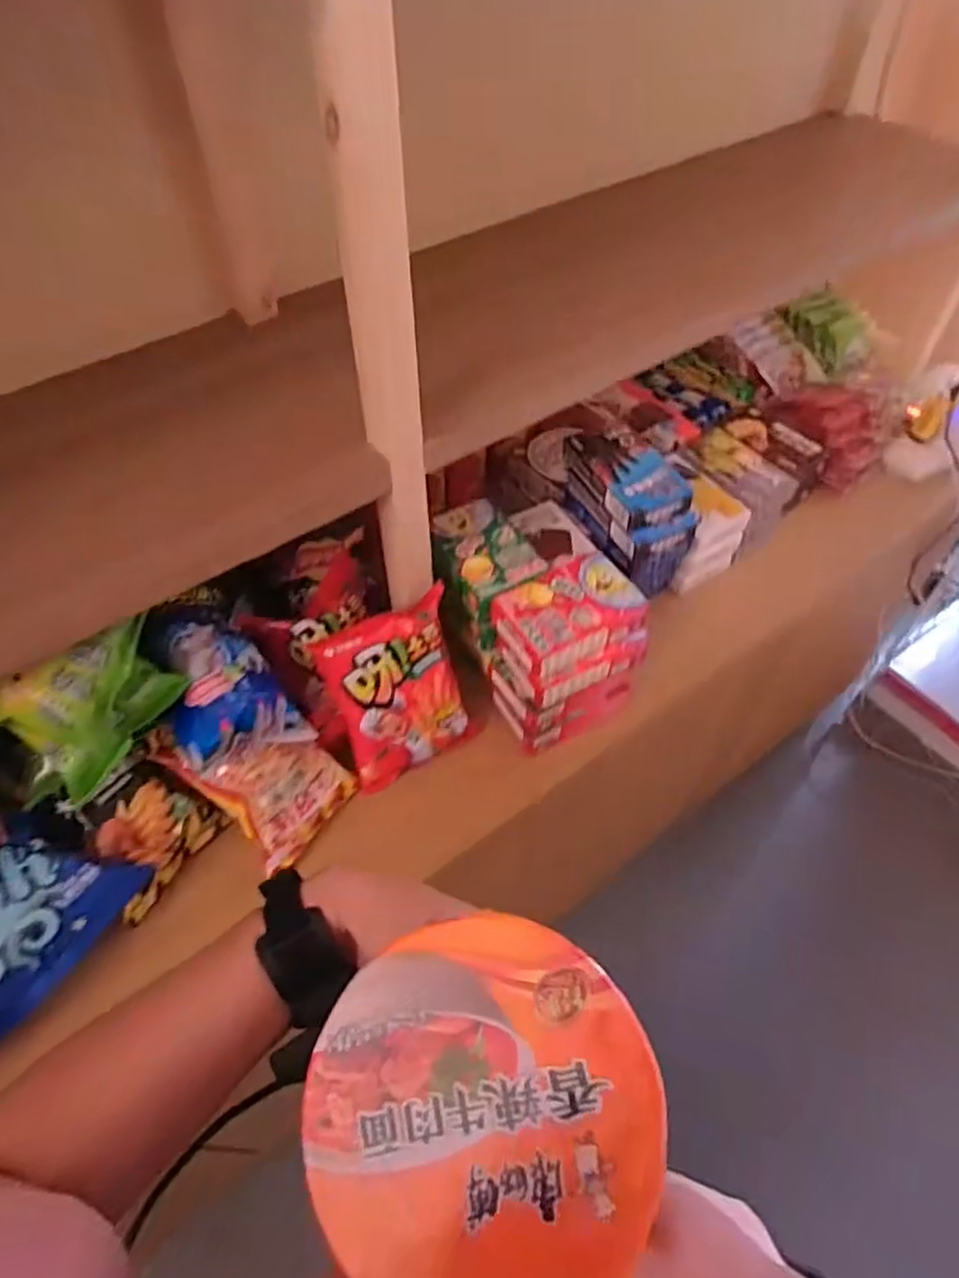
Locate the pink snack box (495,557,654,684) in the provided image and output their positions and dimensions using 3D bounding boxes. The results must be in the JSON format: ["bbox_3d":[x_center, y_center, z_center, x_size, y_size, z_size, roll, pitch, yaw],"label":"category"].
[{"bbox_3d":[0.093,-0.023,0.752,0.135,0.053,0.100,-27,56,-21],"label":"pink snack box"}]

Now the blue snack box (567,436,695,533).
[{"bbox_3d":[0.170,-0.188,0.848,0.093,0.041,0.148,-21,53,-17],"label":"blue snack box"}]

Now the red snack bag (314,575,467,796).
[{"bbox_3d":[-0.084,0.054,0.765,0.147,0.191,0.055,-22,28,-18],"label":"red snack bag"}]

